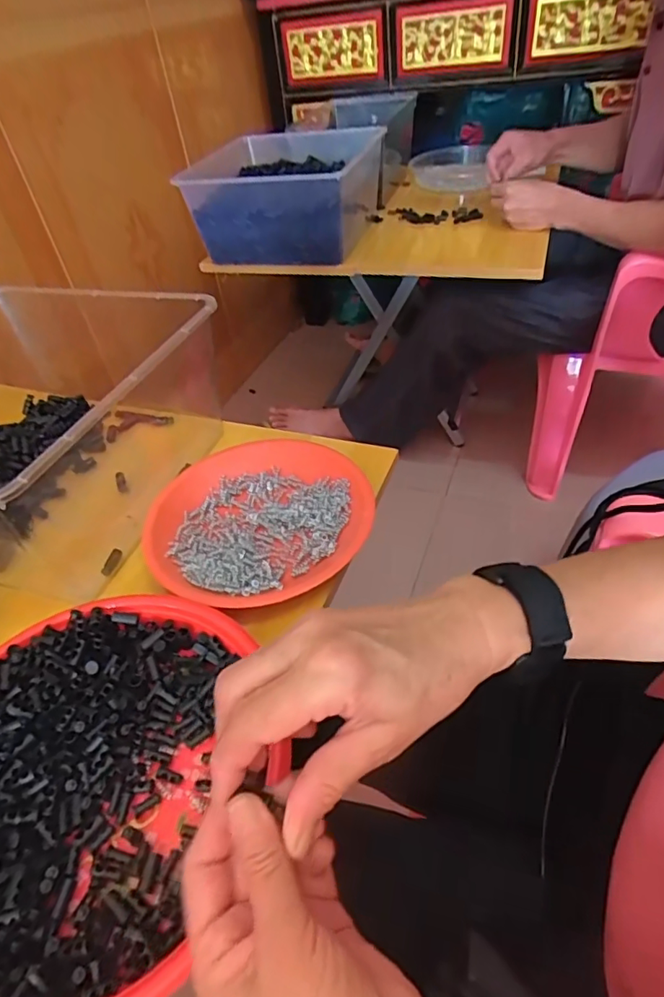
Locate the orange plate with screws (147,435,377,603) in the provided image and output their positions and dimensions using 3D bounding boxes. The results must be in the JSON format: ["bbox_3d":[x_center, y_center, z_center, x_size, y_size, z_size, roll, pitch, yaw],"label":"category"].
[{"bbox_3d":[-0.062,0.017,0.475,0.191,0.023,0.178,-4,44,4],"label":"orange plate with screws"}]

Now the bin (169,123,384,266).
[{"bbox_3d":[-0.096,-0.534,0.971,0.327,0.150,0.317,8,46,16],"label":"bin"}]

